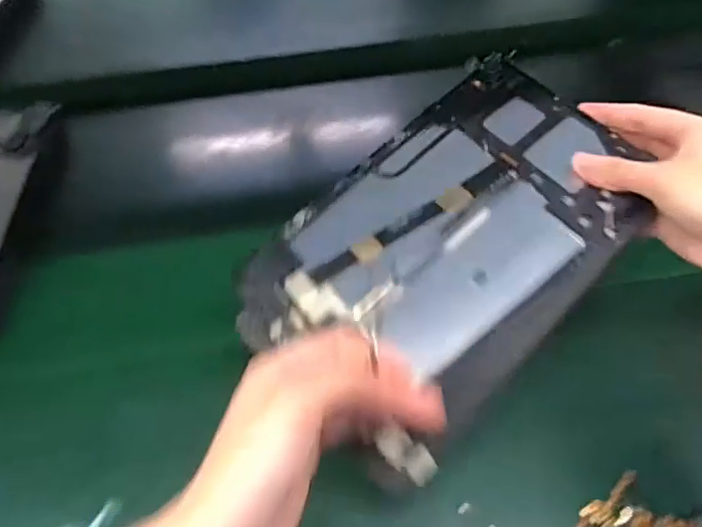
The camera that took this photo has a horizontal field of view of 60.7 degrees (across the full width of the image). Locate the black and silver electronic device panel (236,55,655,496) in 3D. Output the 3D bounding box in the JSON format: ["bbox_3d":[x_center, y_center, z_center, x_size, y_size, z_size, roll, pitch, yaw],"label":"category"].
[{"bbox_3d":[0.057,-0.014,0.376,0.169,0.013,0.245,39,82,28],"label":"black and silver electronic device panel"}]

